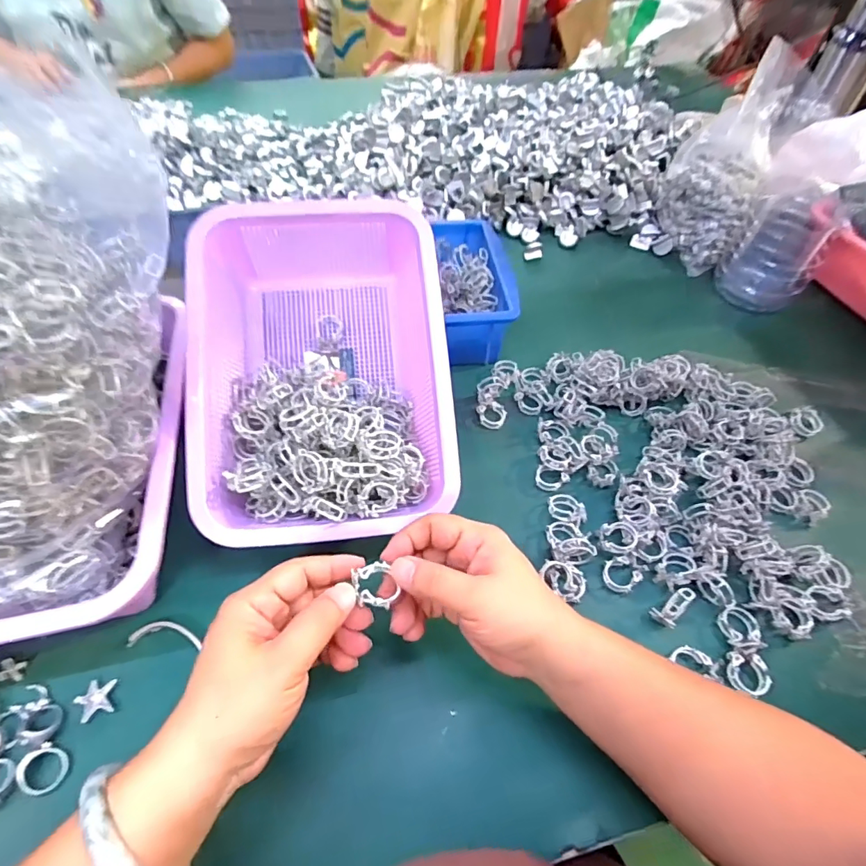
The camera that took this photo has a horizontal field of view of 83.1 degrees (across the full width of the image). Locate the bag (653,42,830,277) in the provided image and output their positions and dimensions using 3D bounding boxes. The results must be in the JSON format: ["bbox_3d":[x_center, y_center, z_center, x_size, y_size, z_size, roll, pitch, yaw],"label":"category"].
[{"bbox_3d":[0.363,-0.331,0.620,0.112,0.212,0.168,19,54,10],"label":"bag"}]

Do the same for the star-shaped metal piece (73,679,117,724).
[{"bbox_3d":[-0.221,0.174,0.319,0.023,0.004,0.024,-9,53,-12],"label":"star-shaped metal piece"}]

